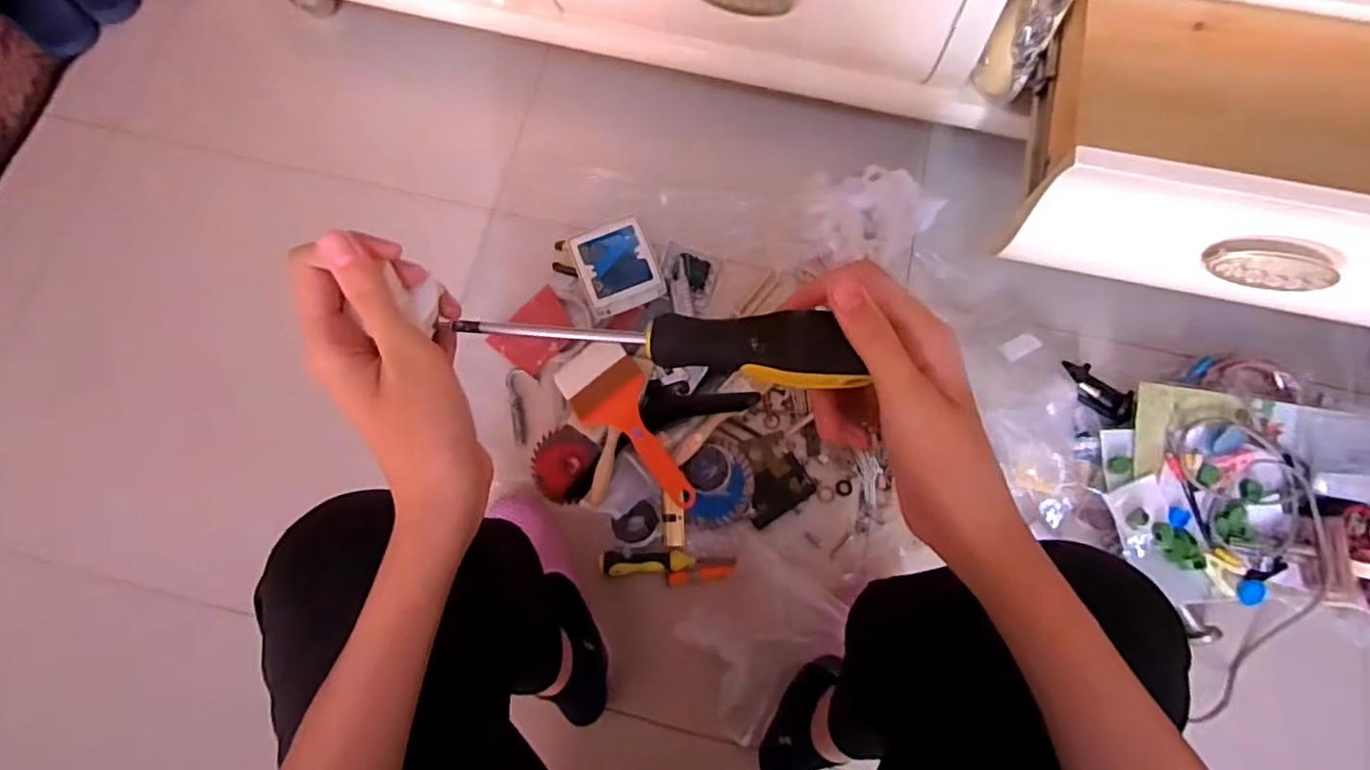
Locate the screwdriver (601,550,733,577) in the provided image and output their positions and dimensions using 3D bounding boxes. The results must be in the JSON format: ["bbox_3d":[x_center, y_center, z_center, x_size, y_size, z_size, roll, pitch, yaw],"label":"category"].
[{"bbox_3d":[-0.022,0.213,0.777,0.162,0.029,0.028,-5,75,0],"label":"screwdriver"}]

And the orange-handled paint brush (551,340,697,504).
[{"bbox_3d":[-0.070,0.050,0.789,0.095,0.011,0.242,-34,67,0],"label":"orange-handled paint brush"}]

